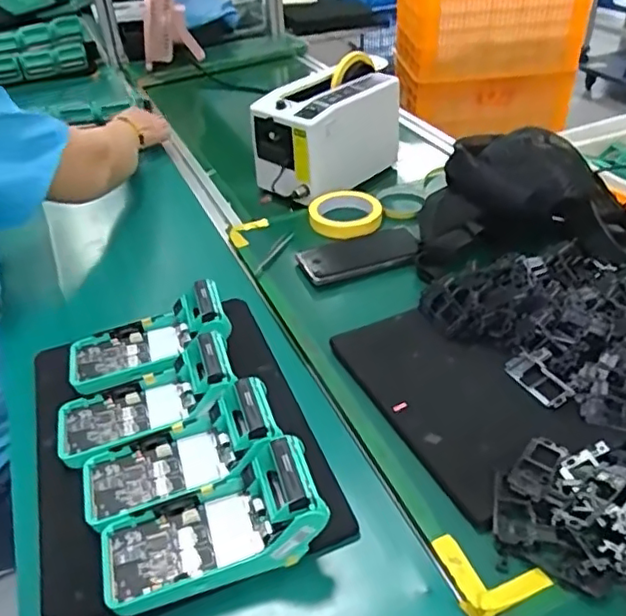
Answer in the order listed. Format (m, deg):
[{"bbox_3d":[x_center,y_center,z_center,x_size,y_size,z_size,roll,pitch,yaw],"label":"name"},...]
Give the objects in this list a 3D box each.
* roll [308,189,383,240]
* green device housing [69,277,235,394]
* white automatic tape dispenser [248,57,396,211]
[{"bbox_3d":[0.046,-0.133,0.854,0.101,0.028,0.113,-5,39,1],"label":"roll"},{"bbox_3d":[-0.177,0.027,0.637,0.166,0.051,0.098,-18,41,-16],"label":"green device housing"},{"bbox_3d":[0.026,-0.279,0.962,0.239,0.138,0.143,-31,46,-29],"label":"white automatic tape dispenser"}]

